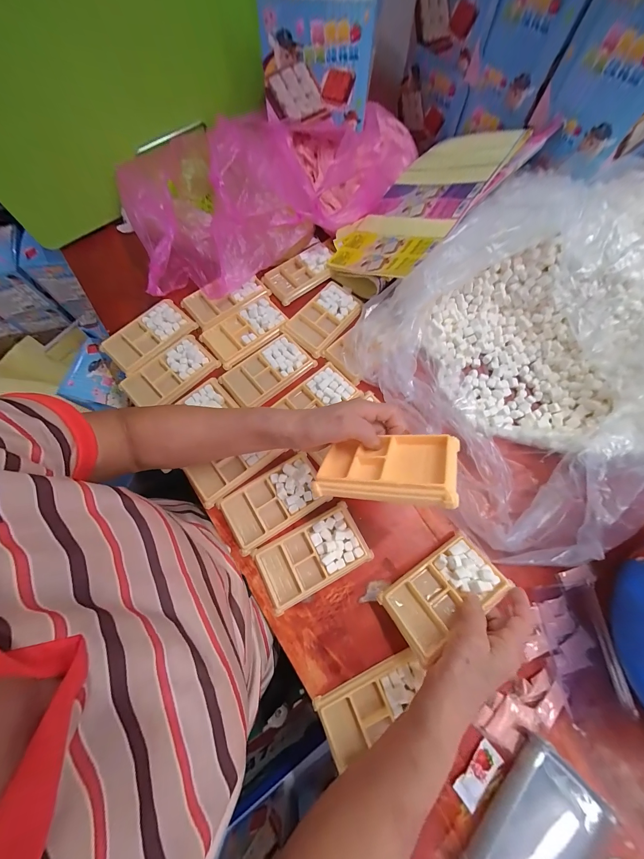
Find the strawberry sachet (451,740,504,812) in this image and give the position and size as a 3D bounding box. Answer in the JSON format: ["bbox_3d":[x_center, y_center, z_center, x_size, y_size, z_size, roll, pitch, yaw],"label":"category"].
[{"bbox_3d":[0.166,0.364,0.312,0.057,0.009,0.025,-39,76,-13],"label":"strawberry sachet"}]

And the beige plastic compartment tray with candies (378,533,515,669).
[{"bbox_3d":[0.139,0.186,0.343,0.132,0.028,0.074,-30,54,-12],"label":"beige plastic compartment tray with candies"}]

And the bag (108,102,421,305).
[{"bbox_3d":[-0.084,-0.441,0.530,0.543,0.099,0.302,-27,73,-10],"label":"bag"}]

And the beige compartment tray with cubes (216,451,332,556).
[{"bbox_3d":[-0.065,0.096,0.400,0.135,0.018,0.080,-31,74,-11],"label":"beige compartment tray with cubes"}]

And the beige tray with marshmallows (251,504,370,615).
[{"bbox_3d":[-0.012,0.161,0.377,0.137,0.016,0.080,-26,73,-10],"label":"beige tray with marshmallows"}]

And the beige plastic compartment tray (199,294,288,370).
[{"bbox_3d":[-0.126,-0.165,0.495,0.135,0.019,0.085,-37,75,-13],"label":"beige plastic compartment tray"}]

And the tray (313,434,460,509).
[{"bbox_3d":[0.066,0.040,0.304,0.131,0.024,0.076,0,38,25],"label":"tray"}]

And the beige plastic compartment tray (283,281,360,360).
[{"bbox_3d":[0.005,-0.188,0.503,0.076,0.024,0.134,39,74,12],"label":"beige plastic compartment tray"}]

